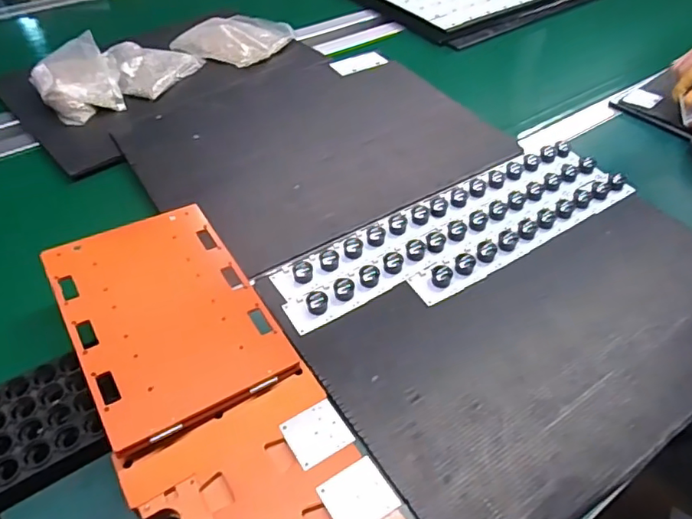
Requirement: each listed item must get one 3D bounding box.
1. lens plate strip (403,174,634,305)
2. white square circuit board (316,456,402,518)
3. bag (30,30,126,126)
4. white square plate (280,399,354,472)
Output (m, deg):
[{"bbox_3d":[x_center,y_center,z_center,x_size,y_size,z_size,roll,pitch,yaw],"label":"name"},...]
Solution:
[{"bbox_3d":[0.220,-0.036,0.631,0.335,0.015,0.041,-25,52,-22],"label":"lens plate strip"},{"bbox_3d":[0.009,0.177,0.396,0.047,0.004,0.044,-24,51,-22],"label":"white square circuit board"},{"bbox_3d":[-0.427,-0.284,0.836,0.115,0.052,0.176,-23,51,-21],"label":"bag"},{"bbox_3d":[-0.024,0.142,0.435,0.047,0.005,0.046,-23,51,-21],"label":"white square plate"}]

